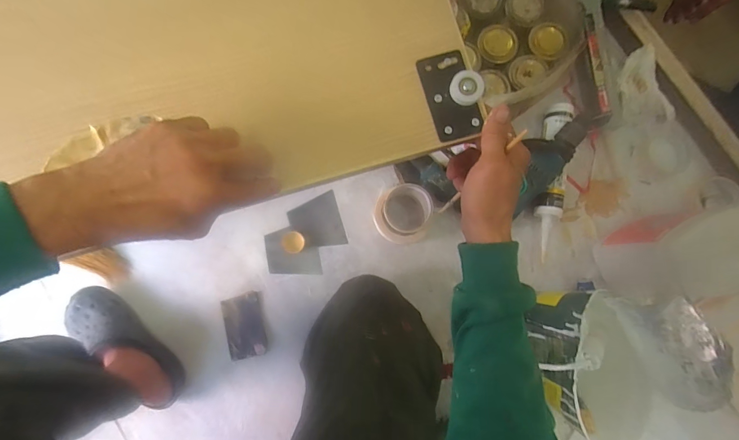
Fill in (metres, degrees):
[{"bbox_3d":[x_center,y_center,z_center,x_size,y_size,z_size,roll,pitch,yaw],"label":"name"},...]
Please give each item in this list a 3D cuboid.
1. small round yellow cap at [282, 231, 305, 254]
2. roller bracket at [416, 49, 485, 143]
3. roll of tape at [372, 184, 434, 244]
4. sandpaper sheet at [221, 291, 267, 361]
[{"bbox_3d":[-0.144,0.043,0.667,0.041,0.015,0.040,0,84,0],"label":"small round yellow cap"},{"bbox_3d":[0.080,-0.120,0.330,0.049,0.014,0.083,-14,84,-1],"label":"roller bracket"},{"bbox_3d":[0.061,-0.011,0.653,0.103,0.054,0.106,0,84,0],"label":"roll of tape"},{"bbox_3d":[-0.232,0.198,0.656,0.072,0.006,0.115,-11,84,-1],"label":"sandpaper sheet"}]

